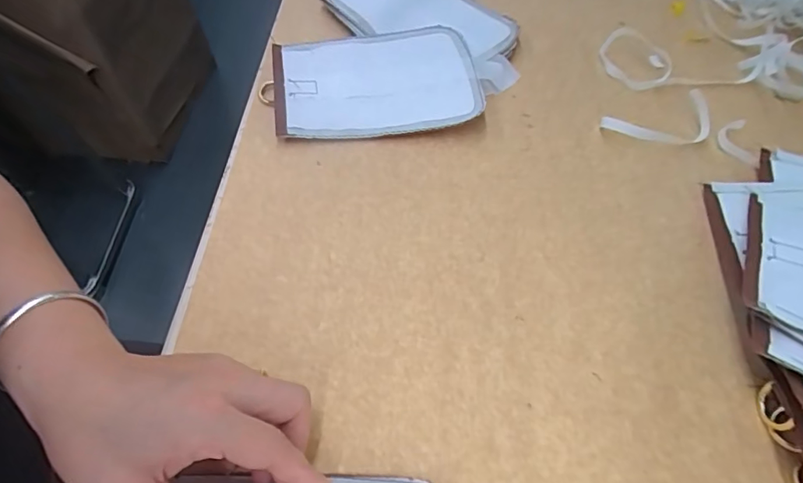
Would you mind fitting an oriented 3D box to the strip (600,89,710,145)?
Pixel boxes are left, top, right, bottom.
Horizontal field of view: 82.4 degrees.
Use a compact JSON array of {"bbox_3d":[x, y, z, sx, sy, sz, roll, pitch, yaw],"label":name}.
[{"bbox_3d":[0.231,-0.106,0.408,0.092,0.029,0.040,-9,58,-8],"label":"strip"}]

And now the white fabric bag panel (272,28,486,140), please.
[{"bbox_3d":[-0.025,-0.151,0.433,0.184,0.021,0.125,-7,58,-6],"label":"white fabric bag panel"}]

